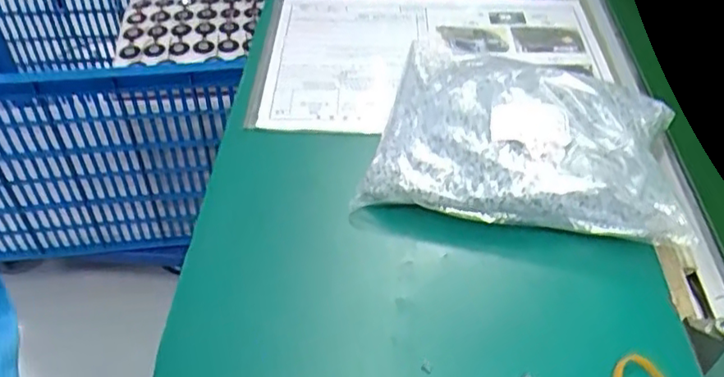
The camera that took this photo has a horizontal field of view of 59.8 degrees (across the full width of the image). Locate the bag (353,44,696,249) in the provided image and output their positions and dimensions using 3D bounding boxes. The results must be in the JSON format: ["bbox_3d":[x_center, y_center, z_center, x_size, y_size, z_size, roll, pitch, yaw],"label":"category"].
[{"bbox_3d":[0.114,-0.038,0.452,0.195,0.049,0.172,14,46,13],"label":"bag"}]

